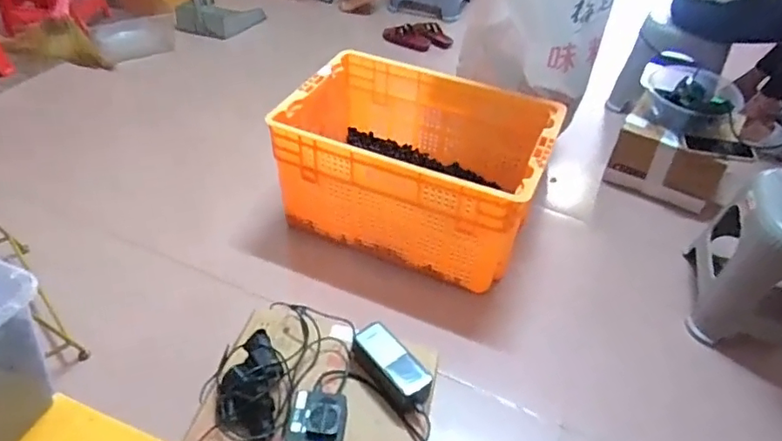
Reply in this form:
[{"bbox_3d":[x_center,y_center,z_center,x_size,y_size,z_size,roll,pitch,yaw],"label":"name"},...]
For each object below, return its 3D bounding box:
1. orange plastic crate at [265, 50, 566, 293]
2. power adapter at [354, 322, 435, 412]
[{"bbox_3d":[0.054,-0.132,1.340,0.589,0.297,0.400,18,44,16],"label":"orange plastic crate"},{"bbox_3d":[0.000,0.214,0.830,0.061,0.045,0.138,-30,51,-31],"label":"power adapter"}]

